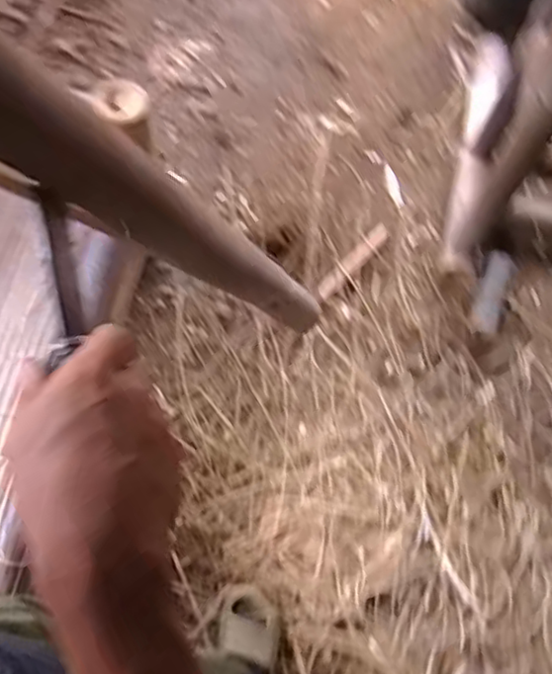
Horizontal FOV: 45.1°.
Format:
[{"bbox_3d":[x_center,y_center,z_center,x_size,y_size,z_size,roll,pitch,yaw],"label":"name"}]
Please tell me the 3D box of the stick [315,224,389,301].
[{"bbox_3d":[0.176,-0.172,1.520,0.037,0.007,0.228,42,76,9],"label":"stick"}]

